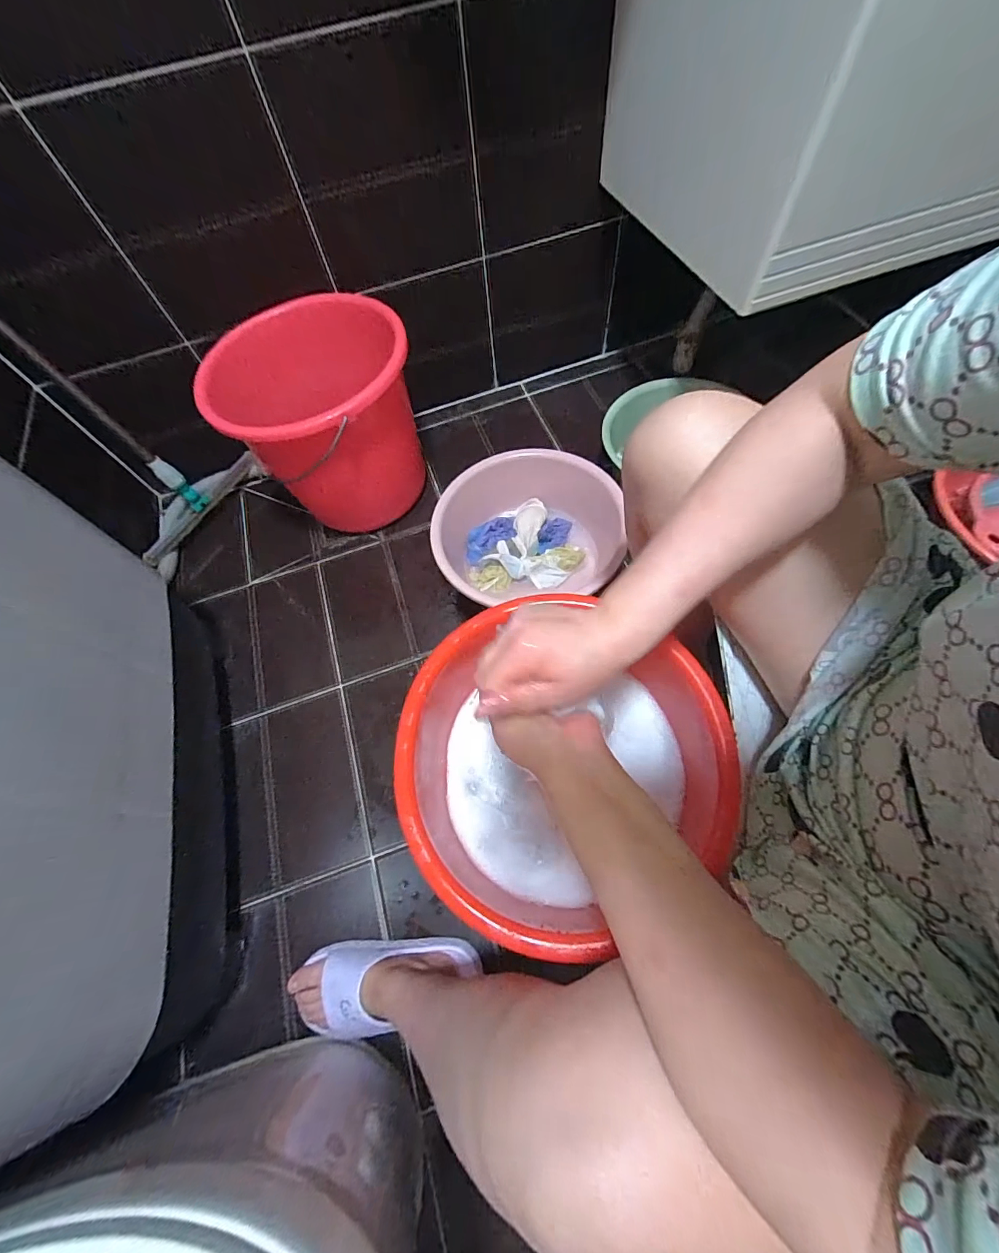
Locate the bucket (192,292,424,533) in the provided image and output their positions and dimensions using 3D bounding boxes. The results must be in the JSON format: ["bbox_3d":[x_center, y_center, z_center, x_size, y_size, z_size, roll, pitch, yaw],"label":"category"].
[{"bbox_3d":[-0.326,-0.389,0.856,0.349,0.295,0.334,-2,65,4],"label":"bucket"}]

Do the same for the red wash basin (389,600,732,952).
[{"bbox_3d":[0.054,0.150,0.510,0.329,0.146,0.328,-1,64,2],"label":"red wash basin"}]

